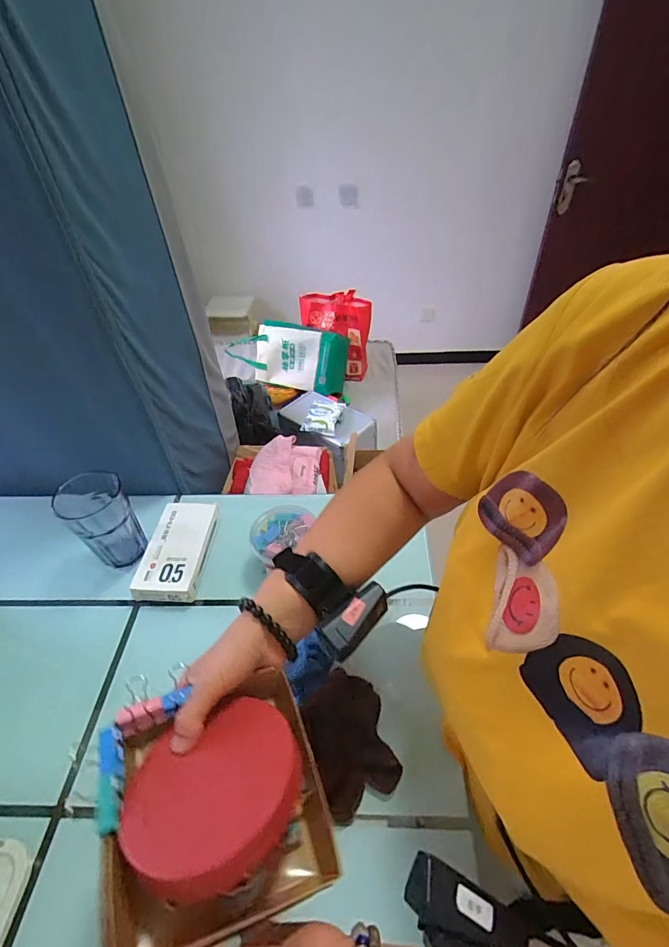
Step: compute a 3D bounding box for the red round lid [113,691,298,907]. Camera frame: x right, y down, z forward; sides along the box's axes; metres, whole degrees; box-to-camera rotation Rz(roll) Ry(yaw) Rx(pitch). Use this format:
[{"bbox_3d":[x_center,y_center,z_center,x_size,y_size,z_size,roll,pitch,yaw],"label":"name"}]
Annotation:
[{"bbox_3d":[-0.080,0.210,0.286,0.114,0.014,0.110,-7,25,3],"label":"red round lid"}]

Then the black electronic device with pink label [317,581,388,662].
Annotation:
[{"bbox_3d":[0.017,0.126,0.370,0.031,0.021,0.071,29,53,29],"label":"black electronic device with pink label"}]

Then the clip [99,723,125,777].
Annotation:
[{"bbox_3d":[-0.160,0.199,0.307,0.013,0.009,0.034,-20,46,-16],"label":"clip"}]

